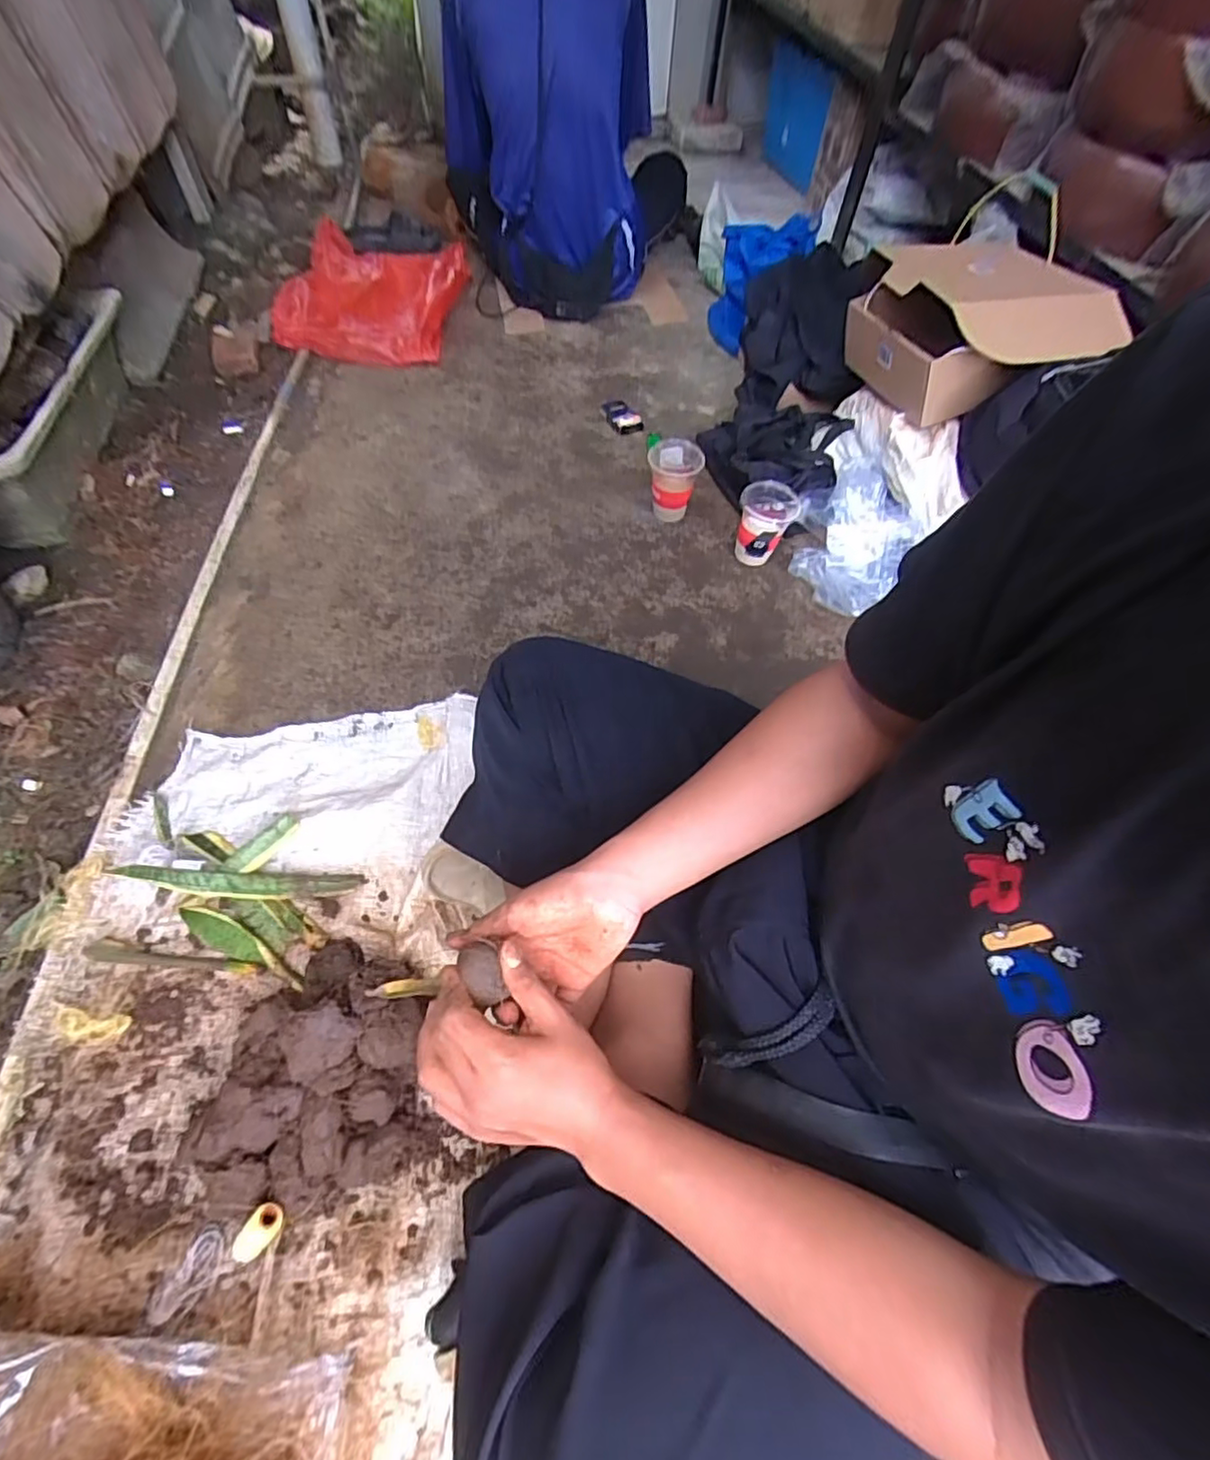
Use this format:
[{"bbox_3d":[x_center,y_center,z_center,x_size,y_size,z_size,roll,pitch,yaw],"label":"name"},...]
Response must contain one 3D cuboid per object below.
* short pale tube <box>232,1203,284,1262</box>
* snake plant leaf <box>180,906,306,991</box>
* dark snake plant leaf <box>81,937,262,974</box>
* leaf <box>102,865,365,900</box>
[{"bbox_3d":[-0.291,0.422,0.523,0.023,0.016,0.064,44,108,24],"label":"short pale tube"},{"bbox_3d":[-0.392,0.228,0.672,0.164,0.015,0.030,22,58,13],"label":"snake plant leaf"},{"bbox_3d":[-0.459,0.246,0.665,0.187,0.009,0.022,8,56,4],"label":"dark snake plant leaf"},{"bbox_3d":[-0.411,0.171,0.698,0.256,0.037,0.030,-1,56,-2],"label":"leaf"}]

